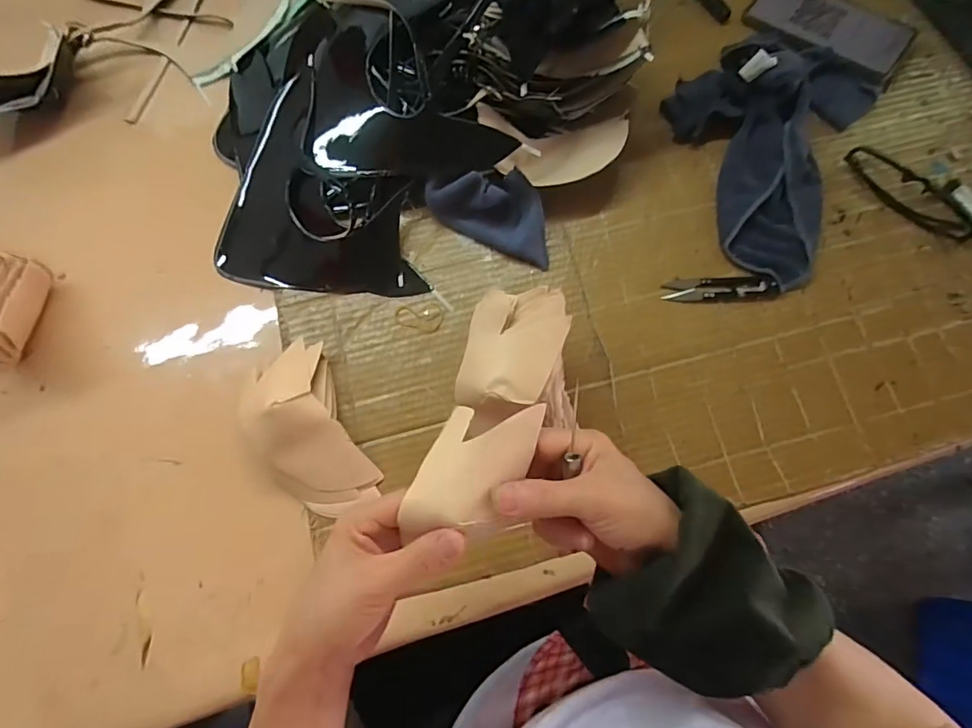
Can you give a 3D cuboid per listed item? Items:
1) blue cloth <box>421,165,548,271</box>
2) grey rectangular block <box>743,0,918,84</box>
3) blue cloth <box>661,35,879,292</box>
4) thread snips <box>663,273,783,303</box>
[{"bbox_3d":[0.007,-0.148,0.480,0.129,0.016,0.072,21,113,0],"label":"blue cloth"},{"bbox_3d":[0.370,-0.367,0.539,0.163,0.010,0.086,36,79,10],"label":"grey rectangular block"},{"bbox_3d":[0.271,-0.228,0.488,0.181,0.055,0.261,24,78,7],"label":"blue cloth"},{"bbox_3d":[0.224,-0.072,0.476,0.104,0.010,0.023,0,76,1],"label":"thread snips"}]

